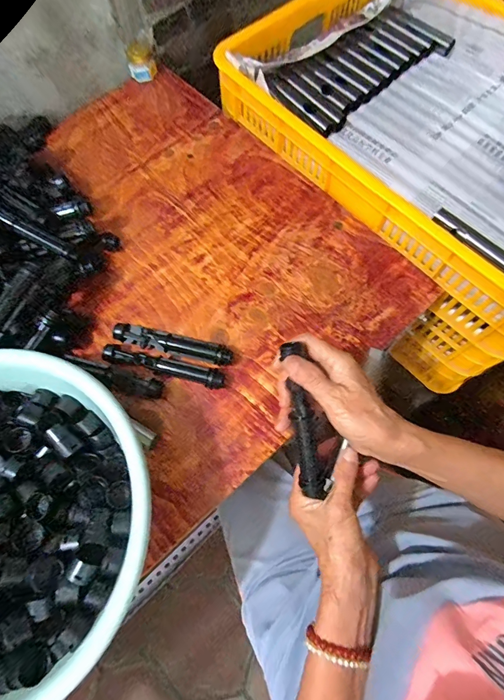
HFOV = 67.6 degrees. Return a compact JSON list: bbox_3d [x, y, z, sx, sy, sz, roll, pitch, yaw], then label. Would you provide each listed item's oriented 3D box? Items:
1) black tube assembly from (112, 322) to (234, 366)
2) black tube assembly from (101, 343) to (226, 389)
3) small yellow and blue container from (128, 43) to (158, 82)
[{"bbox_3d":[-0.093,-0.007,0.450,0.140,0.019,0.025,14,70,4],"label":"black tube assembly"},{"bbox_3d":[-0.104,0.020,0.444,0.145,0.019,0.022,13,70,4],"label":"black tube assembly"},{"bbox_3d":[-0.184,-0.480,0.629,0.043,0.037,0.036,-12,70,-6],"label":"small yellow and blue container"}]

